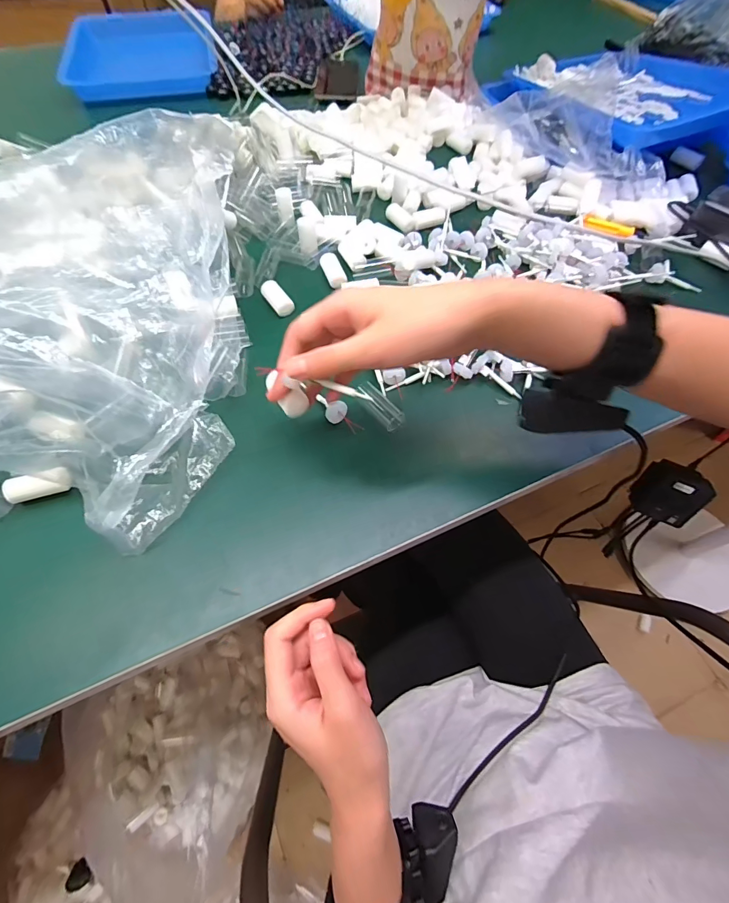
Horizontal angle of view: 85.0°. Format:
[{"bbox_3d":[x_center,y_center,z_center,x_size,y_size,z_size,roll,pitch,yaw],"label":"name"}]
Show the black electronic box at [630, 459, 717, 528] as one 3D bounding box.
[{"bbox_3d":[0.458,0.064,0.596,0.087,0.089,0.027,27,33,19],"label":"black electronic box"}]

